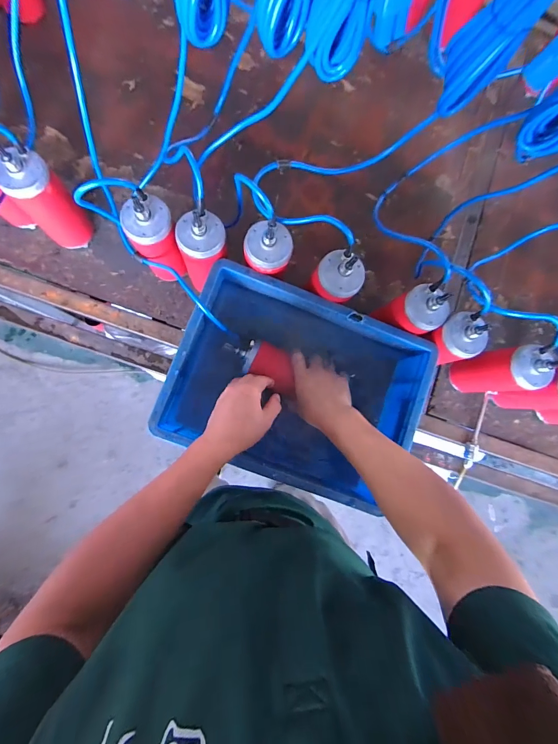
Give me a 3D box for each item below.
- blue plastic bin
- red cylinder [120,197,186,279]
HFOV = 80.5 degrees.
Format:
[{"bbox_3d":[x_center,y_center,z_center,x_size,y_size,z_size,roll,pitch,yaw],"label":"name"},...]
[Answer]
[{"bbox_3d":[0.028,0.027,0.595,0.394,0.152,0.297,21,84,-4],"label":"blue plastic bin"},{"bbox_3d":[-0.206,-0.215,0.566,0.071,0.202,0.073,1,84,-6],"label":"red cylinder"}]

